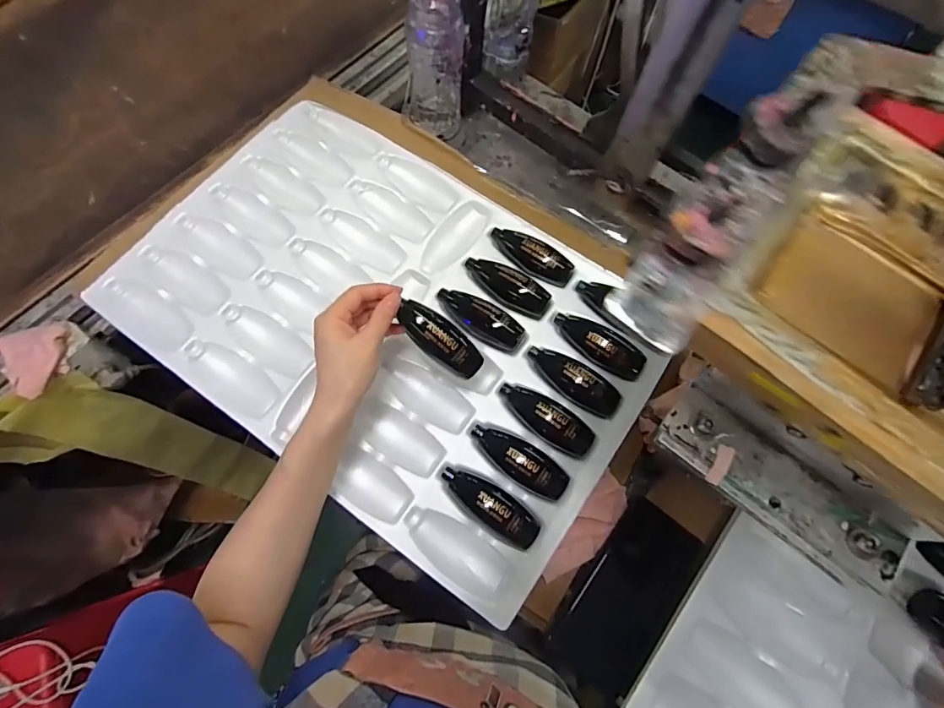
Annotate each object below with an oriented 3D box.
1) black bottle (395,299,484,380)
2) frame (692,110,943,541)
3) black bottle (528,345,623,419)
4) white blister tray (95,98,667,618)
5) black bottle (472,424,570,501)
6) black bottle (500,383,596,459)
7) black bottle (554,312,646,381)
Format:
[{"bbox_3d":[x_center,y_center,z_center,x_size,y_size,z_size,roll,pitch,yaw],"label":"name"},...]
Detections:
[{"bbox_3d":[-0.029,-0.015,0.444,0.090,0.033,0.032,42,72,-8],"label":"black bottle"},{"bbox_3d":[0.230,0.008,0.211,0.232,0.034,0.176,39,74,9],"label":"frame"},{"bbox_3d":[0.105,0.022,0.474,0.102,0.022,0.037,41,74,10],"label":"black bottle"},{"bbox_3d":[-0.087,-0.043,0.506,0.545,0.037,0.359,36,73,8],"label":"white blister tray"},{"bbox_3d":[0.046,0.099,0.446,0.100,0.024,0.038,32,73,7],"label":"black bottle"},{"bbox_3d":[0.075,0.058,0.459,0.101,0.026,0.039,35,73,8],"label":"black bottle"},{"bbox_3d":[0.128,-0.011,0.484,0.101,0.022,0.035,36,71,25],"label":"black bottle"}]

